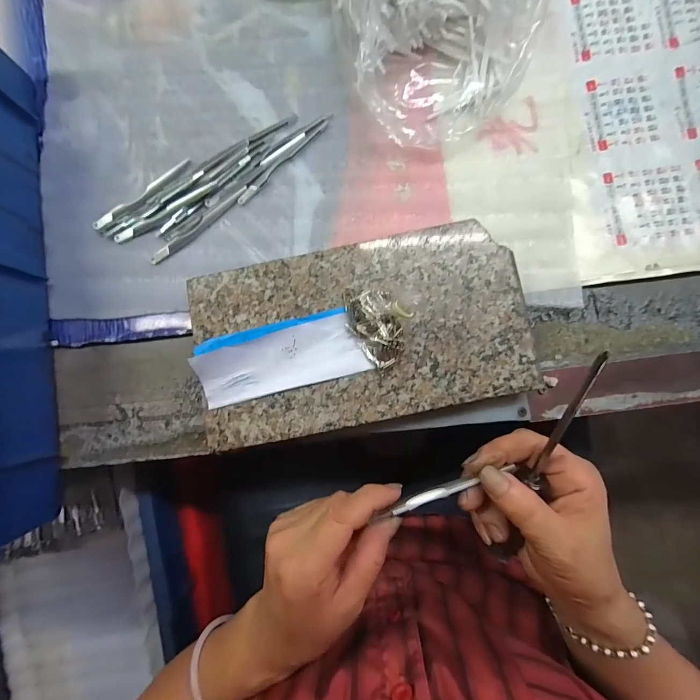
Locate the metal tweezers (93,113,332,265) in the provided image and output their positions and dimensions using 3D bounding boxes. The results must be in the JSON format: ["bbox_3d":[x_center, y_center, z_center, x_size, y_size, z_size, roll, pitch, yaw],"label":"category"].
[{"bbox_3d":[-0.118,-0.147,0.289,0.208,0.009,0.063,-33,84,0],"label":"metal tweezers"}]

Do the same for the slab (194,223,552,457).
[{"bbox_3d":[0.006,-0.013,0.259,0.237,0.031,0.131,-12,85,2],"label":"slab"}]

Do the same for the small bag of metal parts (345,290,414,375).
[{"bbox_3d":[0.021,-0.018,0.234,0.038,0.019,0.055,-33,84,0],"label":"small bag of metal parts"}]

